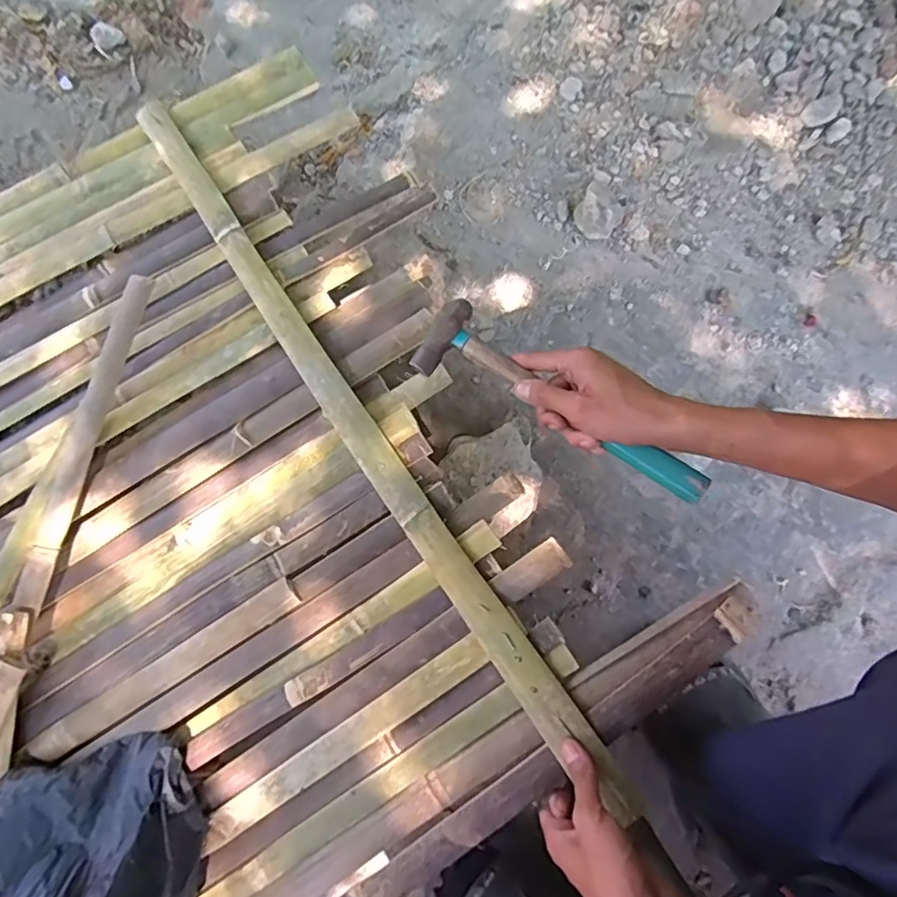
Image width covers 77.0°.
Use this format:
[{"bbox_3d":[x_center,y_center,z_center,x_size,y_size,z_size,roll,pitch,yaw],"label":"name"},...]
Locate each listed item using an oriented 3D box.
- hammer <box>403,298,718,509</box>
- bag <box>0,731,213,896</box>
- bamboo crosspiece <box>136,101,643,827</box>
[{"bbox_3d":[0.097,-0.038,0.503,0.281,0.027,0.071,34,75,15],"label":"hammer"},{"bbox_3d":[-0.317,0.369,0.457,0.219,0.083,0.208,-27,76,-1],"label":"bag"},{"bbox_3d":[-0.112,-0.054,0.583,0.039,0.023,0.898,-33,75,-10],"label":"bamboo crosspiece"}]

